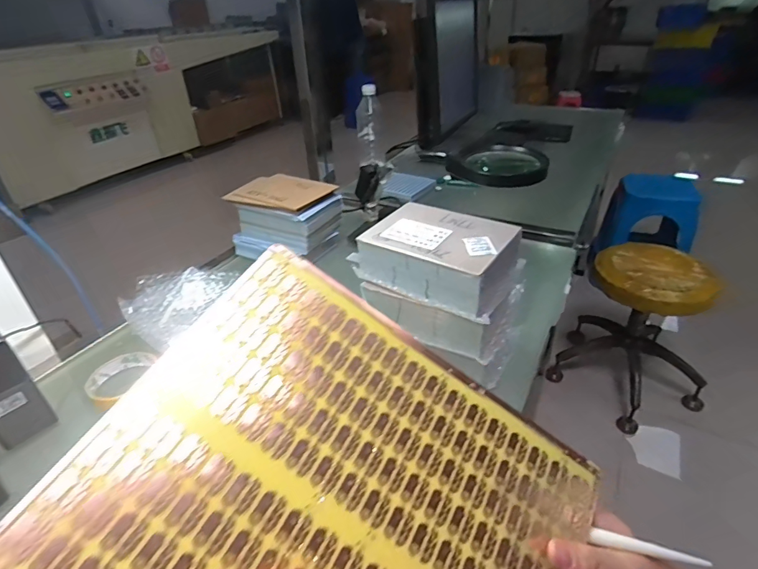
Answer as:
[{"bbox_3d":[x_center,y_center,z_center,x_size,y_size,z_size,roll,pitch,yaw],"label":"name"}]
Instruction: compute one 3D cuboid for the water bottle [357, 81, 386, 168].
[{"bbox_3d":[-0.022,-0.396,1.105,0.068,0.185,0.066,-3,33,-1],"label":"water bottle"}]

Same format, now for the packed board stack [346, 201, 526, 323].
[{"bbox_3d":[0.071,-0.034,0.519,0.161,0.061,0.129,17,38,28],"label":"packed board stack"}]

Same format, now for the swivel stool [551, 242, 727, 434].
[{"bbox_3d":[0.798,0.137,1.328,0.411,0.442,0.371,21,40,32],"label":"swivel stool"}]

